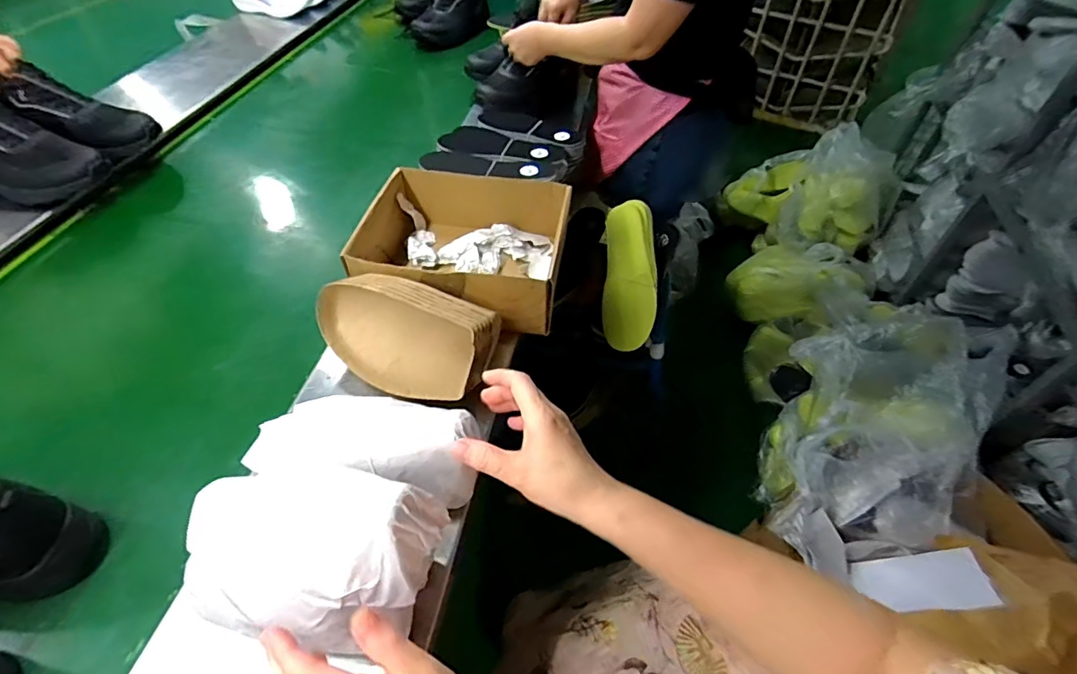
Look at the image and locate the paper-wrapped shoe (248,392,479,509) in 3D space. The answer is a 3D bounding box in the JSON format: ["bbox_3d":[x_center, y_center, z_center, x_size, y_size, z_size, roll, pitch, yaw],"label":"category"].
[{"bbox_3d":[-0.182,0.110,0.525,0.251,0.086,0.100,3,48,14],"label":"paper-wrapped shoe"}]

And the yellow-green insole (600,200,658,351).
[{"bbox_3d":[0.185,-0.129,1.027,0.113,0.045,0.330,4,75,1],"label":"yellow-green insole"}]

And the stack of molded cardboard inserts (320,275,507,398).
[{"bbox_3d":[-0.160,-0.004,0.595,0.203,0.099,0.098,12,50,8],"label":"stack of molded cardboard inserts"}]

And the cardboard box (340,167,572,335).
[{"bbox_3d":[-0.101,-0.130,0.734,0.273,0.098,0.244,8,49,5],"label":"cardboard box"}]

